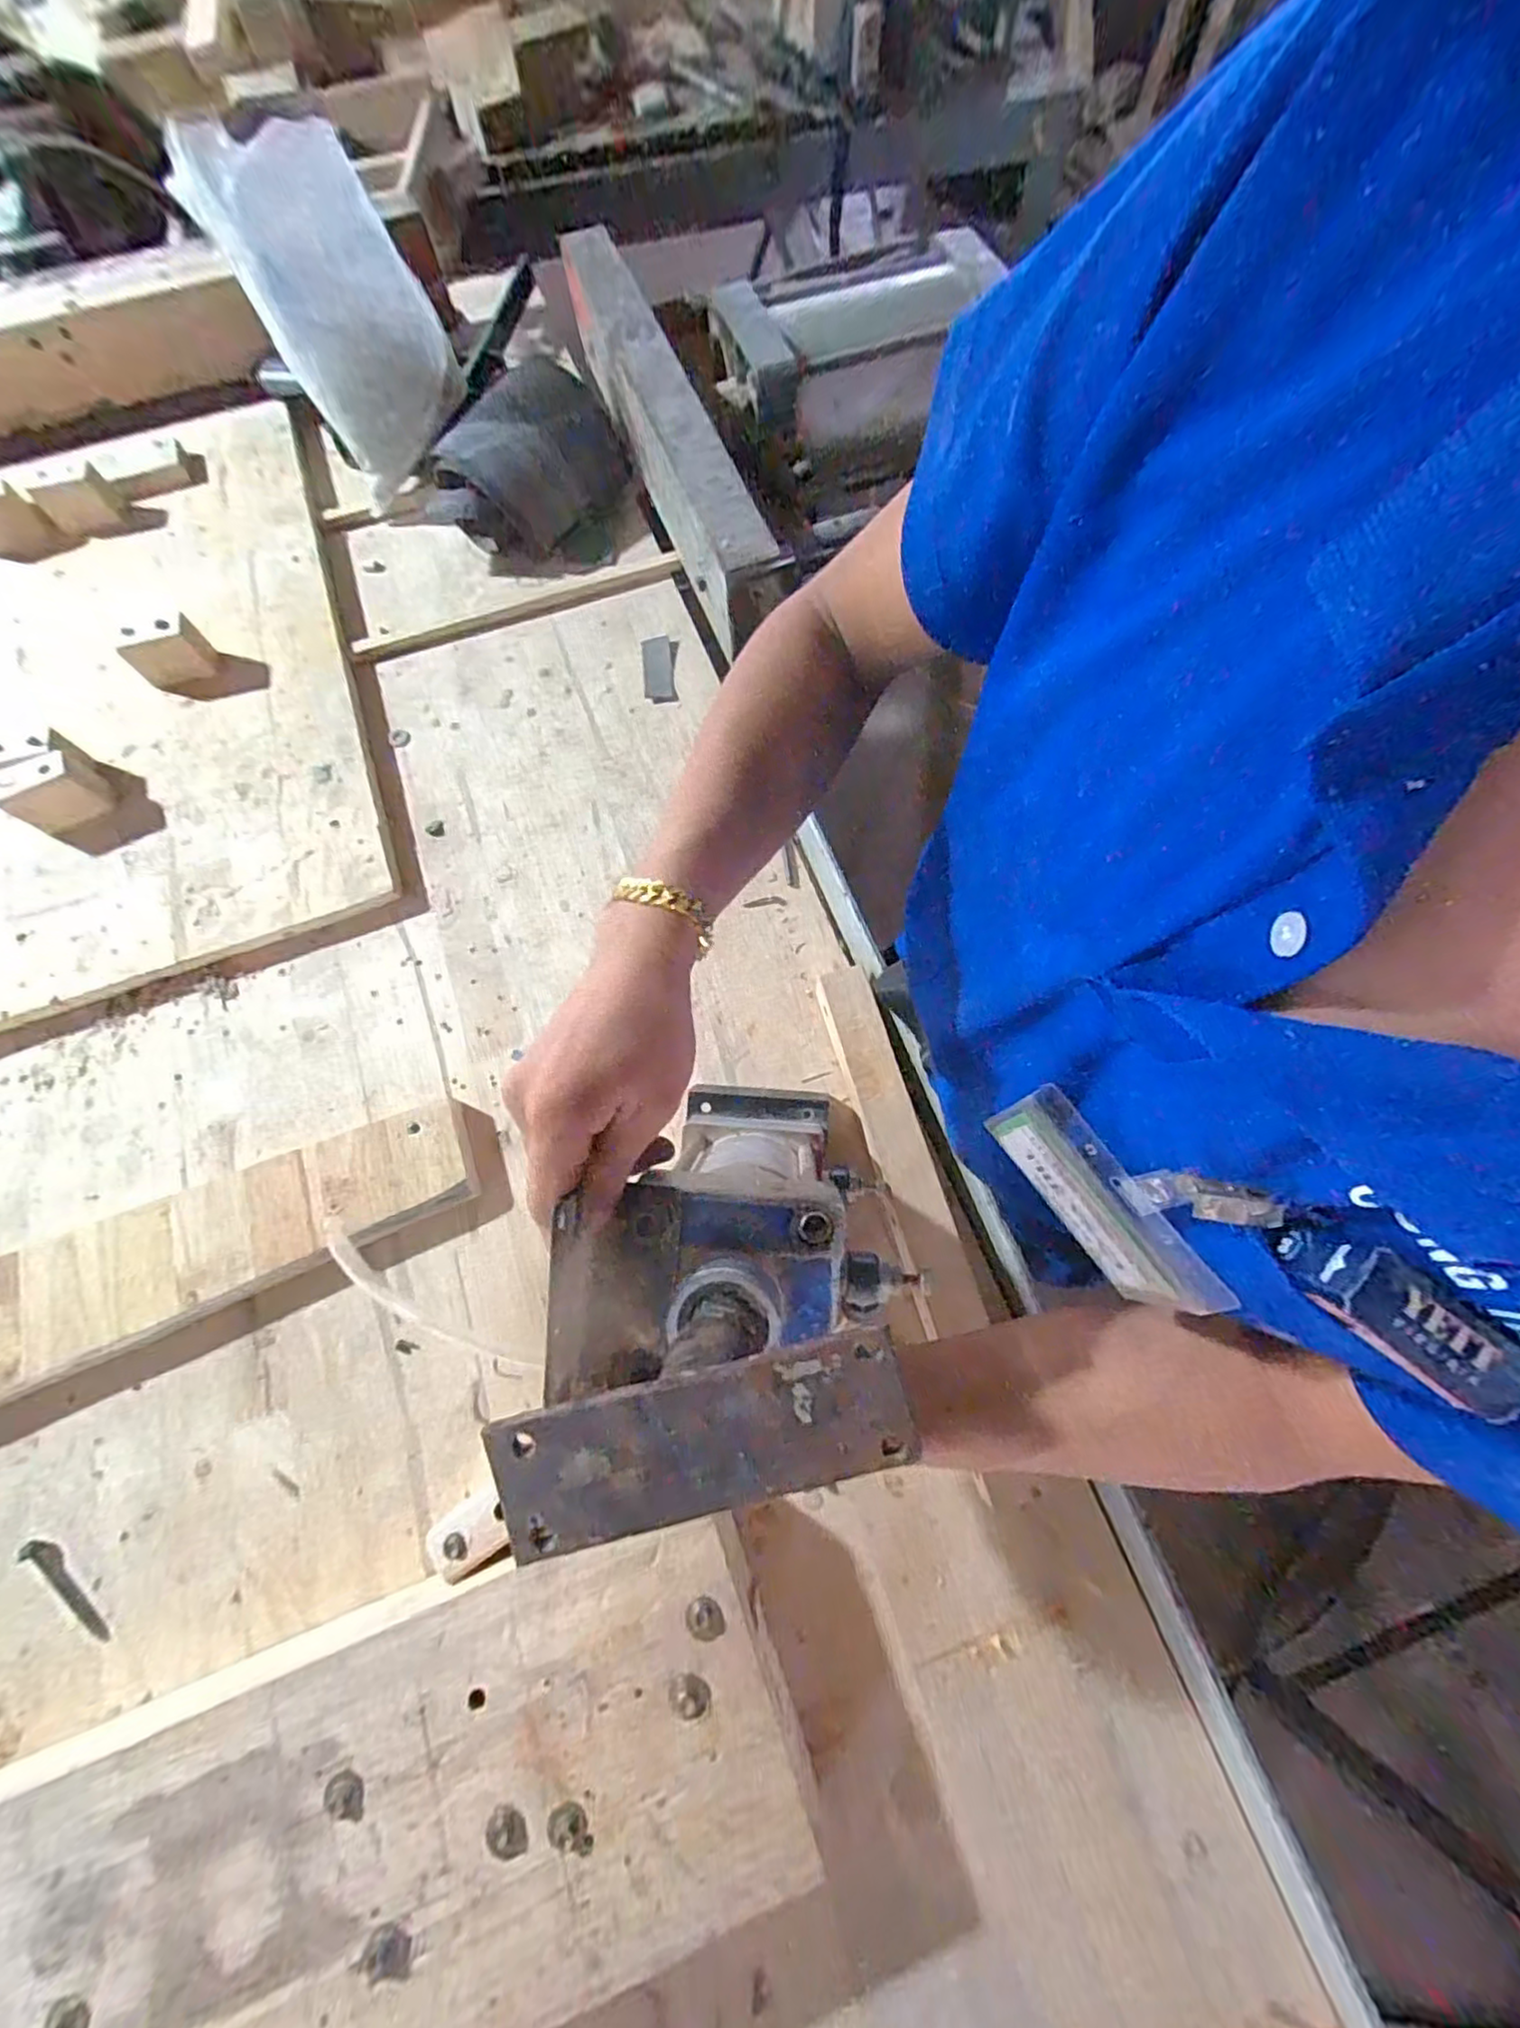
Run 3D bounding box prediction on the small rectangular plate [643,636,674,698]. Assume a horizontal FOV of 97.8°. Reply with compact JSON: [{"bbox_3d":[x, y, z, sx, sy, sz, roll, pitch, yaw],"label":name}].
[{"bbox_3d":[-0.099,-0.335,0.640,0.027,0.004,0.073,-5,71,-2],"label":"small rectangular plate"}]

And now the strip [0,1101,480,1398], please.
[{"bbox_3d":[-0.424,0.175,0.458,0.449,0.025,0.090,-21,72,-7],"label":"strip"}]

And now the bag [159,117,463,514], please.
[{"bbox_3d":[-0.395,-0.667,0.638,0.150,0.223,0.124,-38,75,-12],"label":"bag"}]

